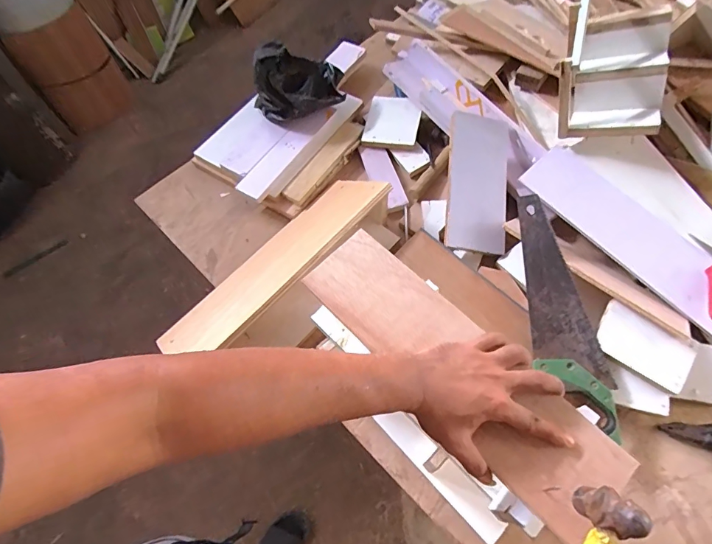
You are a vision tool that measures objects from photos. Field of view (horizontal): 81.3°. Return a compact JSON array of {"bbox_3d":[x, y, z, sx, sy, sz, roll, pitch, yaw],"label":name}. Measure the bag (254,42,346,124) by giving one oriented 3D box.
[{"bbox_3d":[-0.138,-0.448,0.961,0.208,0.106,0.161,-12,61,-3],"label":"bag"}]

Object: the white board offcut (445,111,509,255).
[{"bbox_3d":[0.246,-0.186,0.840,0.126,0.020,0.289,8,80,-13],"label":"white board offcut"}]

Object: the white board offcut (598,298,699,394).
[{"bbox_3d":[0.469,0.121,0.677,0.141,0.017,0.095,32,68,19],"label":"white board offcut"}]

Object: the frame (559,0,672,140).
[{"bbox_3d":[0.494,-0.414,0.786,0.181,0.171,0.302,9,84,27],"label":"frame"}]

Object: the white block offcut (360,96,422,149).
[{"bbox_3d":[0.084,-0.351,0.970,0.123,0.019,0.130,6,77,17],"label":"white block offcut"}]

